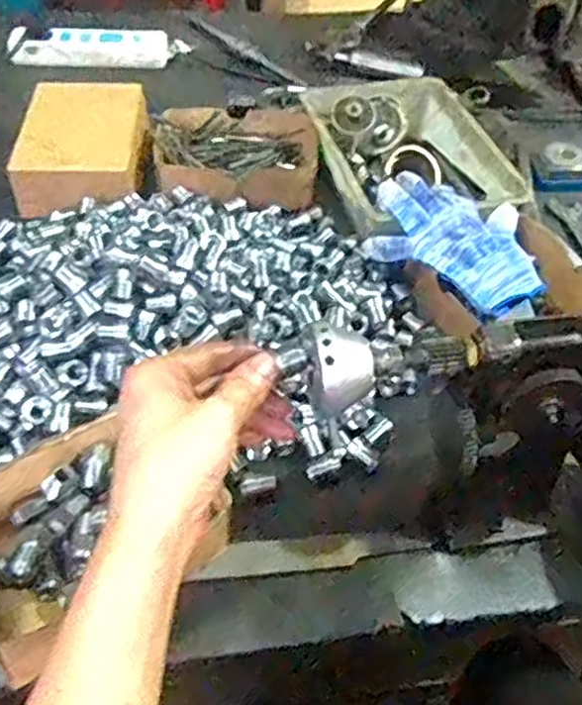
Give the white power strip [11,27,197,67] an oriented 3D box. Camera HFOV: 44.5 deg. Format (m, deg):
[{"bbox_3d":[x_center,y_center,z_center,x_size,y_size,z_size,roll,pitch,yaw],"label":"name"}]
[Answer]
[{"bbox_3d":[-0.260,-0.412,0.960,0.233,0.030,0.061,0,47,-5],"label":"white power strip"}]

